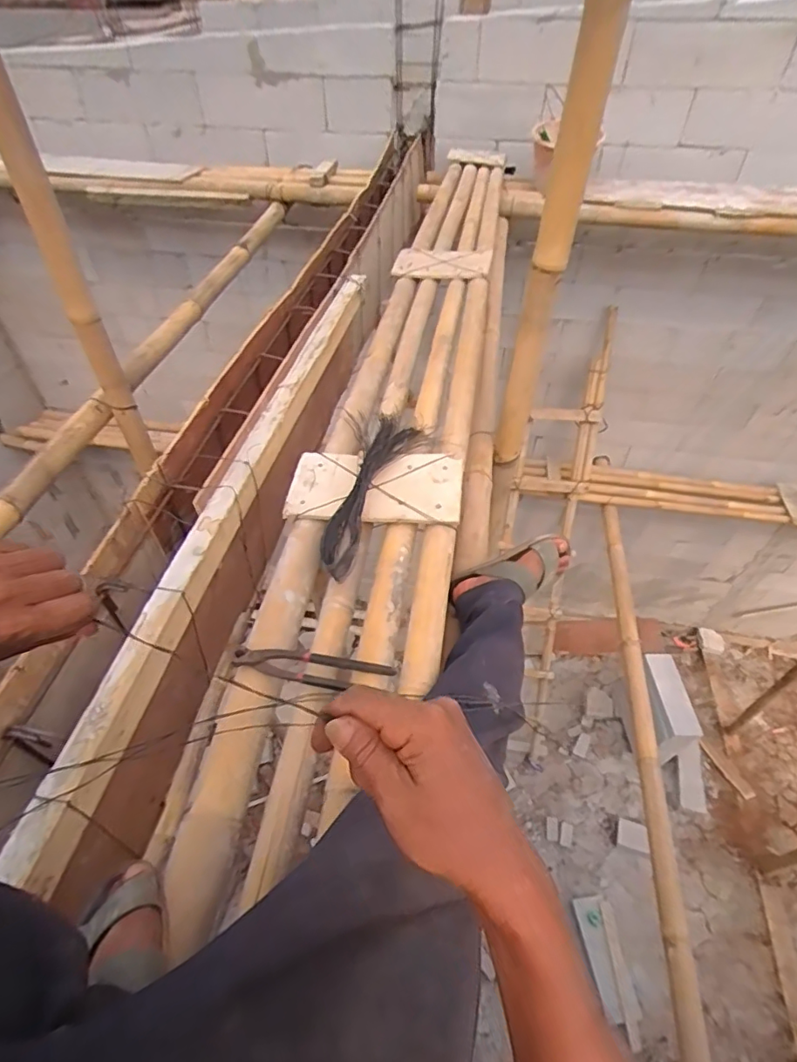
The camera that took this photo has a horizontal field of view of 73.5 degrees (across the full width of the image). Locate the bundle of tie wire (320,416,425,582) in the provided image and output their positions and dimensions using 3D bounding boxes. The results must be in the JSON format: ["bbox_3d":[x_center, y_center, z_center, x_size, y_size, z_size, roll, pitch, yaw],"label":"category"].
[{"bbox_3d":[-0.043,-0.081,0.947,0.097,0.037,0.412,14,49,12],"label":"bundle of tie wire"}]

